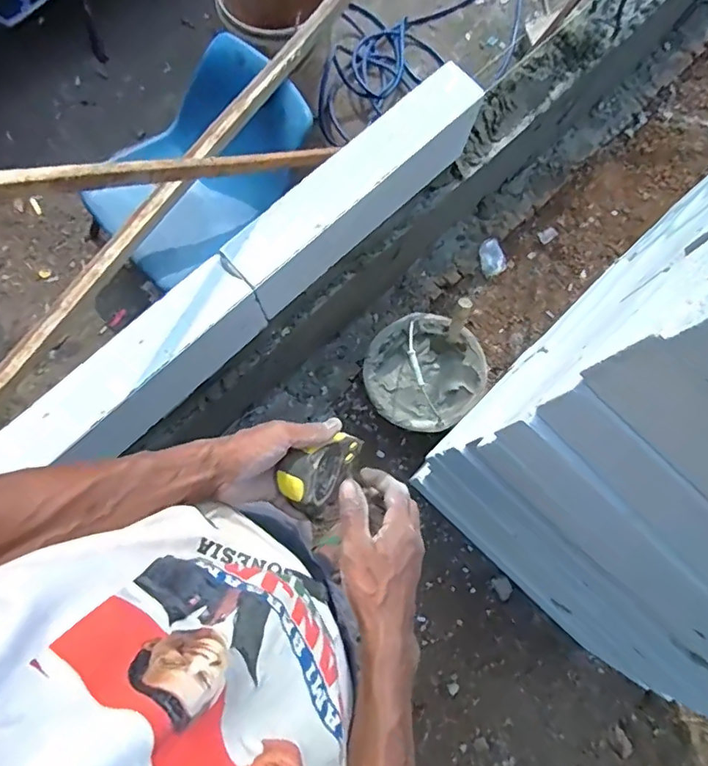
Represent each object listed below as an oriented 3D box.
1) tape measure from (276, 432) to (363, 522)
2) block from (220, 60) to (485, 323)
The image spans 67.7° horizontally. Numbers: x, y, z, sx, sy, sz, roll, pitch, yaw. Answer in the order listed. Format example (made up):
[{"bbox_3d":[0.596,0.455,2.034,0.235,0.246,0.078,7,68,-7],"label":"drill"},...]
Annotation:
[{"bbox_3d":[-0.044,0.091,0.584,0.047,0.075,0.094,14,70,46],"label":"tape measure"},{"bbox_3d":[0.002,-0.377,1.069,0.585,0.203,0.101,-43,84,-10],"label":"block"}]

